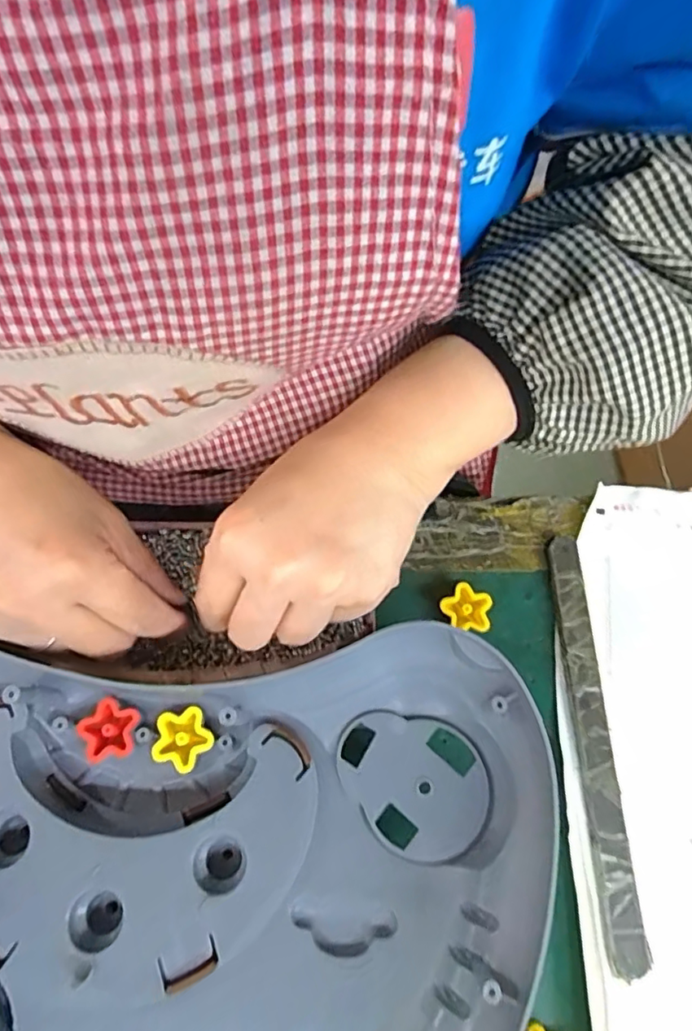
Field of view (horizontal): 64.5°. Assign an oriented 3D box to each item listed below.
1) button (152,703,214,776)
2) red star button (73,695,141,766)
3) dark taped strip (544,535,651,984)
[{"bbox_3d":[-0.075,0.101,0.249,0.026,0.004,0.027,-28,72,-9],"label":"button"},{"bbox_3d":[-0.109,0.099,0.250,0.026,0.004,0.027,26,72,10],"label":"red star button"},{"bbox_3d":[0.124,0.109,0.277,0.018,0.007,0.200,-2,70,0],"label":"dark taped strip"}]

